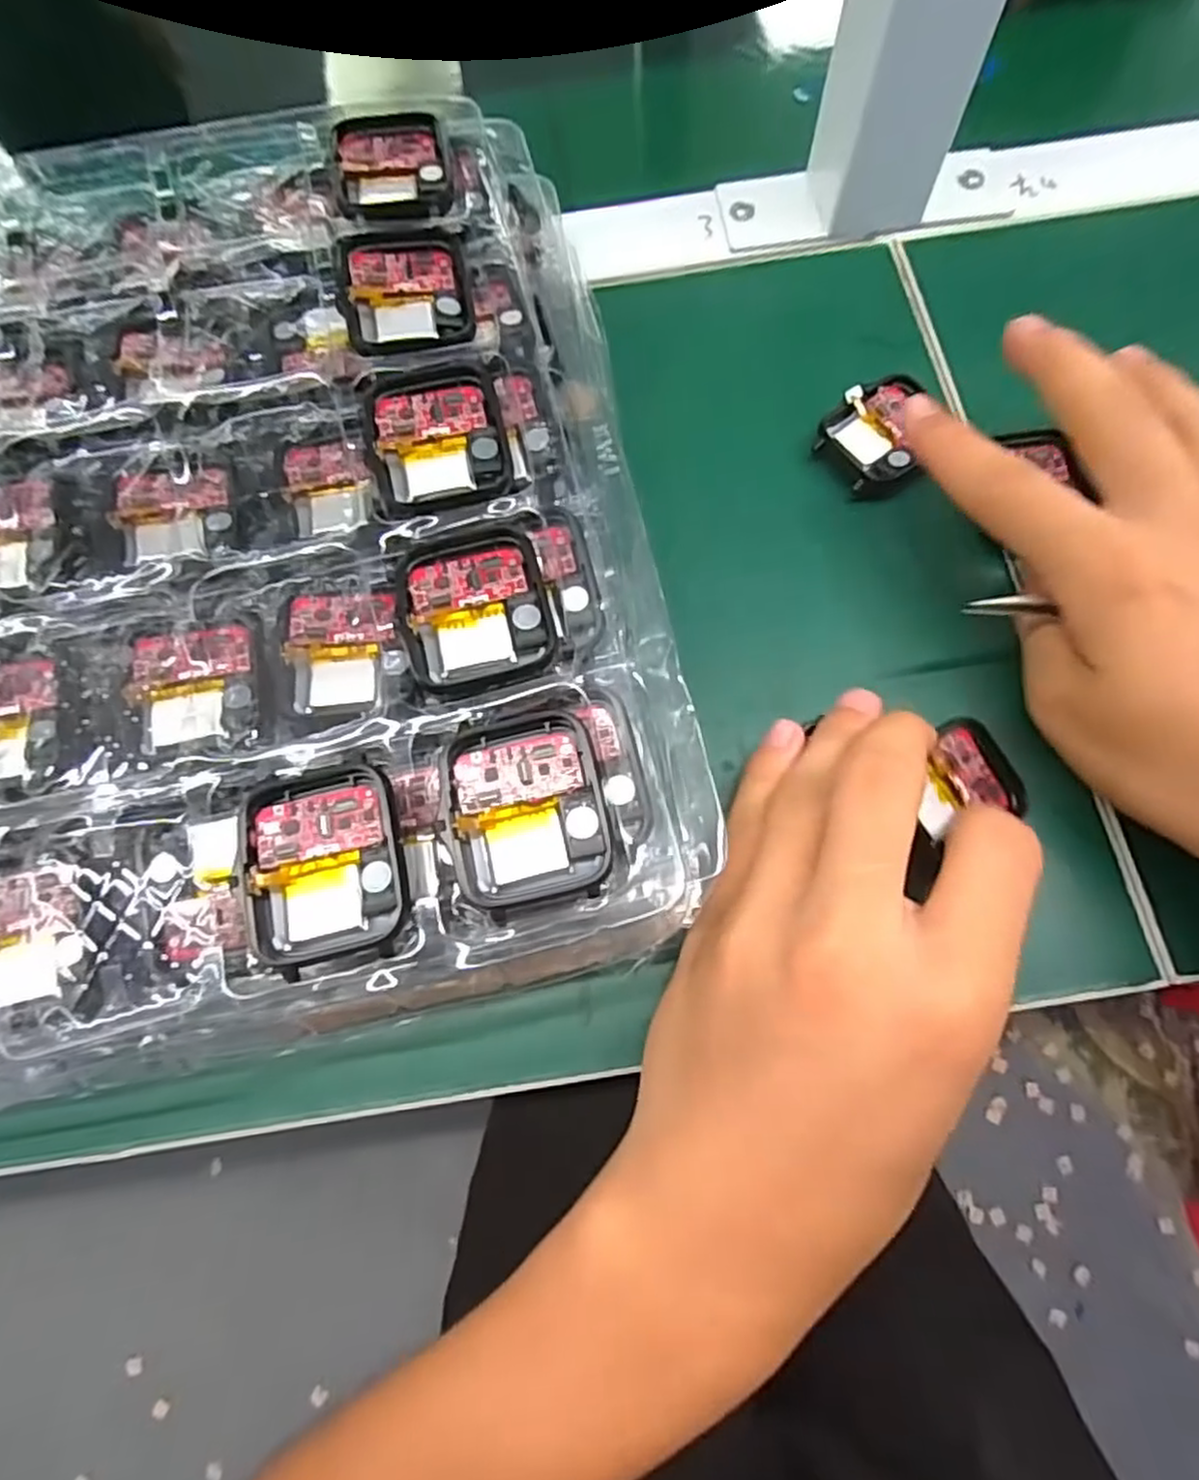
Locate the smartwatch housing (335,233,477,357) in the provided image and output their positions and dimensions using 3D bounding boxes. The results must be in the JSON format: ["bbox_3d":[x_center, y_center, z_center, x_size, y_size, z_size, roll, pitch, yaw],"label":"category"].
[{"bbox_3d":[-0.059,-0.136,0.220,0.038,0.007,0.044,-11,72,-1],"label":"smartwatch housing"}]

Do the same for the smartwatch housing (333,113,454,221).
[{"bbox_3d":[-0.067,-0.186,0.236,0.036,0.004,0.044,-10,72,-1],"label":"smartwatch housing"}]

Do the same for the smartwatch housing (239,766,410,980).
[{"bbox_3d":[-0.065,0.030,0.173,0.037,0.010,0.045,-13,72,-2],"label":"smartwatch housing"}]

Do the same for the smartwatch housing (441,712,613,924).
[{"bbox_3d":[-0.018,0.016,0.171,0.037,0.006,0.043,-10,72,-1],"label":"smartwatch housing"}]

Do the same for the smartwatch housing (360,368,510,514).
[{"bbox_3d":[-0.046,-0.085,0.205,0.036,0.006,0.047,-12,72,-2],"label":"smartwatch housing"}]

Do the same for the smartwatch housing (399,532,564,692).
[{"bbox_3d":[-0.033,-0.035,0.189,0.037,0.006,0.043,-13,72,-2],"label":"smartwatch housing"}]

